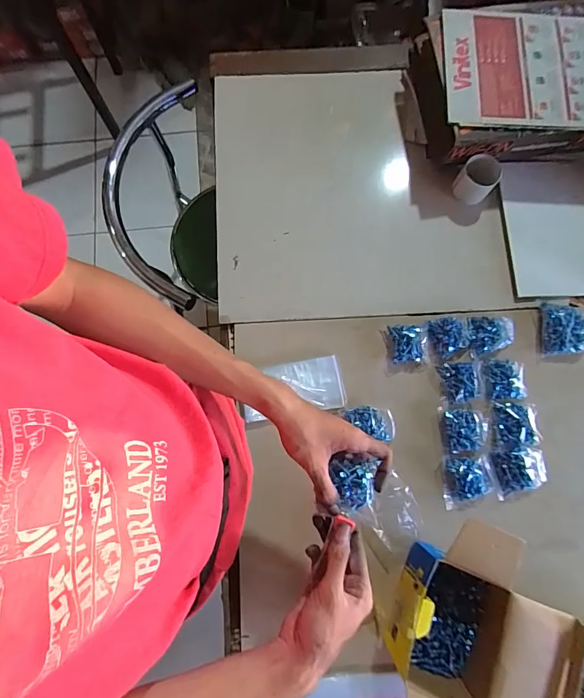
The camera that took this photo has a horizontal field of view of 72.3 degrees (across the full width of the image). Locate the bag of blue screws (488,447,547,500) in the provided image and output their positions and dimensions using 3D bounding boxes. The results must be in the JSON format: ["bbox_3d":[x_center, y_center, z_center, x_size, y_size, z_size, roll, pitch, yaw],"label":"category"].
[{"bbox_3d":[0.341,0.181,0.592,0.082,0.020,0.064,-9,78,-2],"label":"bag of blue screws"}]

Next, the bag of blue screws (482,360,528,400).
[{"bbox_3d":[0.330,0.046,0.614,0.058,0.020,0.062,-4,78,-1],"label":"bag of blue screws"}]

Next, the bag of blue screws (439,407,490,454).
[{"bbox_3d":[0.263,0.120,0.600,0.071,0.017,0.066,-6,78,-1],"label":"bag of blue screws"}]

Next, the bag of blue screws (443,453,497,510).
[{"bbox_3d":[0.261,0.196,0.586,0.075,0.015,0.072,-2,78,0],"label":"bag of blue screws"}]

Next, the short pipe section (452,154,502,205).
[{"bbox_3d":[0.311,-0.285,0.669,0.058,0.047,0.065,32,80,6],"label":"short pipe section"}]

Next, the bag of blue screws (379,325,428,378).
[{"bbox_3d":[0.181,0.000,0.630,0.069,0.022,0.075,-4,78,-1],"label":"bag of blue screws"}]

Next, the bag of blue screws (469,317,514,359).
[{"bbox_3d":[0.315,-0.022,0.633,0.076,0.021,0.067,-5,78,-1],"label":"bag of blue screws"}]

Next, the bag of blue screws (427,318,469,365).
[{"bbox_3d":[0.247,-0.013,0.632,0.061,0.018,0.071,-2,78,0],"label":"bag of blue screws"}]

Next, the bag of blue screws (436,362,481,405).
[{"bbox_3d":[0.264,0.050,0.617,0.058,0.023,0.063,-10,78,-2],"label":"bag of blue screws"}]

